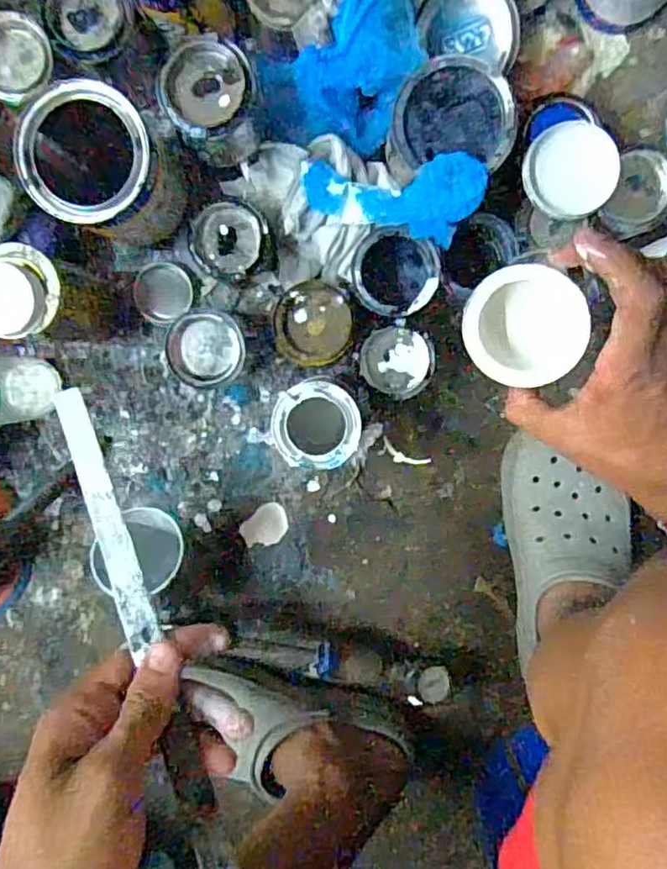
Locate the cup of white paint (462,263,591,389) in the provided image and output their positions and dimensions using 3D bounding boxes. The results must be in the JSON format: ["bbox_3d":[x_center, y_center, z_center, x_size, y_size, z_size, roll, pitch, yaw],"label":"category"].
[{"bbox_3d":[0.123,-0.074,0.405,0.072,0.074,0.077,5,114,13],"label":"cup of white paint"}]

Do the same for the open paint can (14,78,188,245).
[{"bbox_3d":[-0.195,-0.227,0.542,0.096,0.125,0.102,0,96,2],"label":"open paint can"}]

